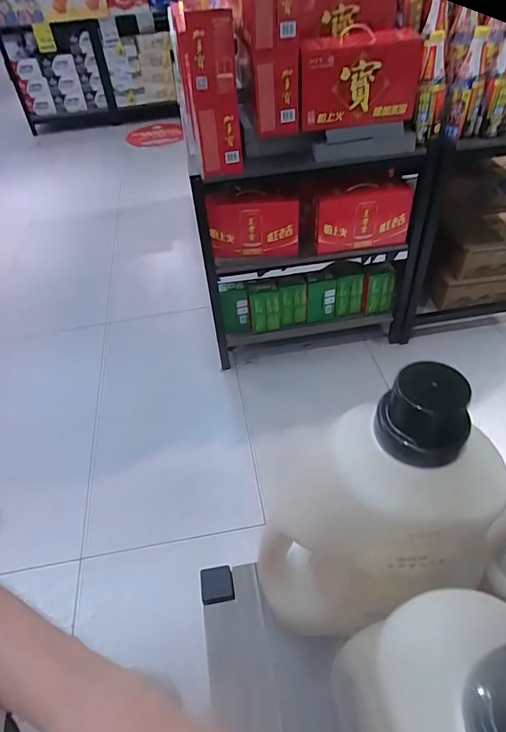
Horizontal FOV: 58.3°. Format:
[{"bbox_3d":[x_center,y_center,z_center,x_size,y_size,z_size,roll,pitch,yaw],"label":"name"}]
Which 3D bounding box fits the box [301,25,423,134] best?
[{"bbox_3d":[0.281,-0.769,1.230,0.316,0.202,0.141,-5,45,0],"label":"box"}]

